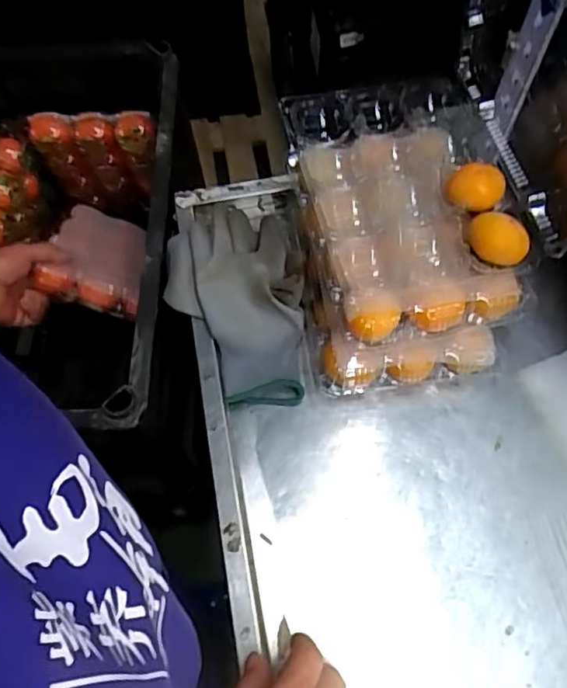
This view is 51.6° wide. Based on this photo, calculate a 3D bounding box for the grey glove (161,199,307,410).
[{"bbox_3d":[-0.047,-0.049,0.568,0.124,0.043,0.224,-13,65,-5],"label":"grey glove"}]

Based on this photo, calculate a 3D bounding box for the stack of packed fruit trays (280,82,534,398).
[{"bbox_3d":[0.105,-0.103,0.540,0.189,0.115,0.263,-9,65,-3],"label":"stack of packed fruit trays"}]

